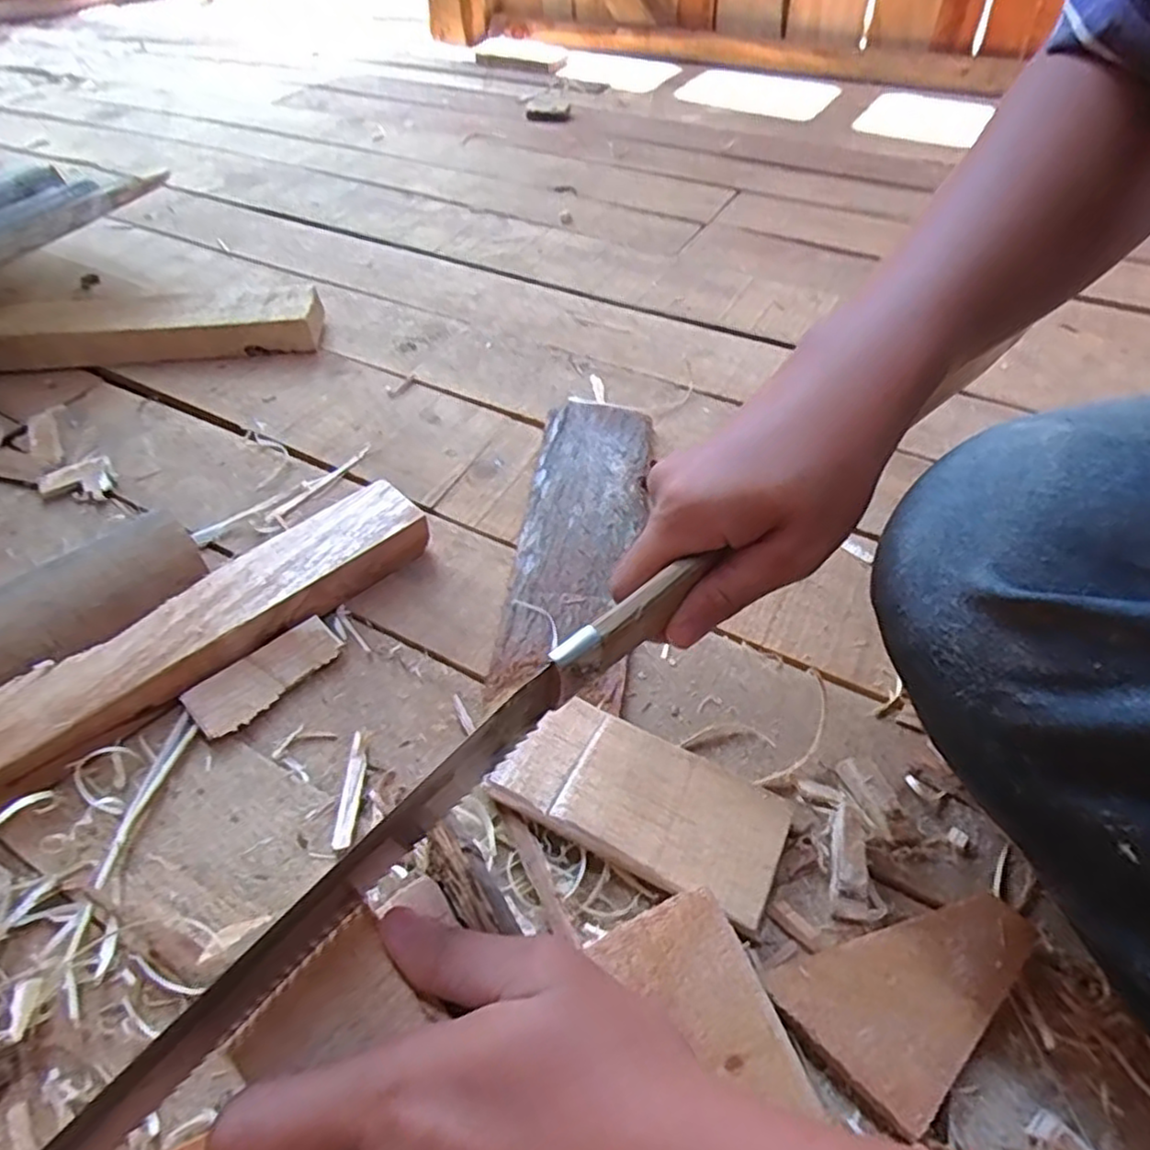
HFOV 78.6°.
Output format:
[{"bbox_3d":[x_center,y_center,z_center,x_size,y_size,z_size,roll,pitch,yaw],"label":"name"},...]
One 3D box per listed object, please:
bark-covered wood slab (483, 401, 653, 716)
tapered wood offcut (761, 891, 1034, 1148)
[{"bbox_3d":[0.003,-0.025,0.431,0.072,0.018,0.231,5,50,7],"label":"bark-covered wood slab"},{"bbox_3d":[0.129,0.154,0.277,0.092,0.016,0.060,-35,56,-25],"label":"tapered wood offcut"}]

